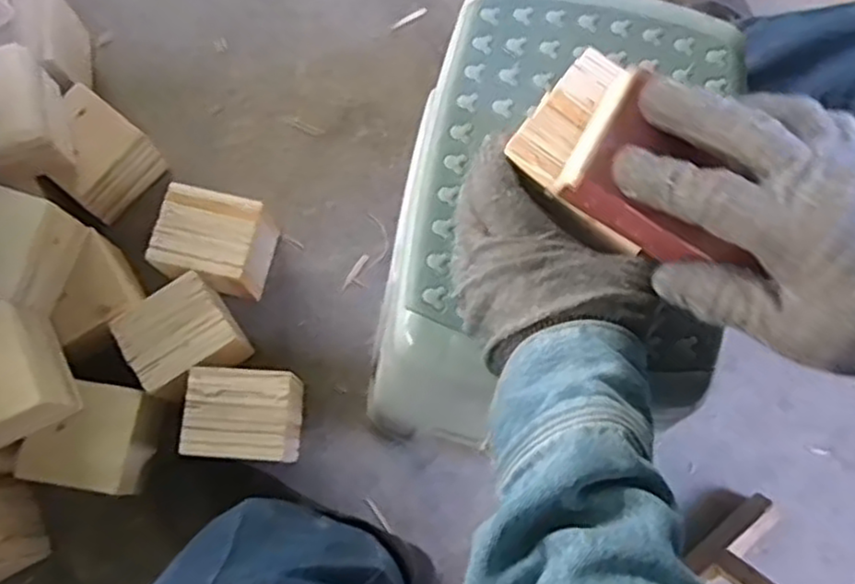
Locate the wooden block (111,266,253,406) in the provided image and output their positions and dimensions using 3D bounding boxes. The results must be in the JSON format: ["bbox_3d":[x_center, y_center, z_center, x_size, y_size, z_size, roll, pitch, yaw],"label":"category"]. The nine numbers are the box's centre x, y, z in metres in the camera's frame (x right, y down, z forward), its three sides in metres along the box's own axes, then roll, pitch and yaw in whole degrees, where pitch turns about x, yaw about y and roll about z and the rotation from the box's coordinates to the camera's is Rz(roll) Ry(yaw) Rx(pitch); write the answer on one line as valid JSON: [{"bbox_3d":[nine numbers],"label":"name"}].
[{"bbox_3d":[-0.238,0.044,0.721,0.100,0.087,0.082,-34,79,-9],"label":"wooden block"}]

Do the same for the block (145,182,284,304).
[{"bbox_3d":[-0.214,-0.047,0.749,0.101,0.099,0.085,8,76,1],"label":"block"}]

